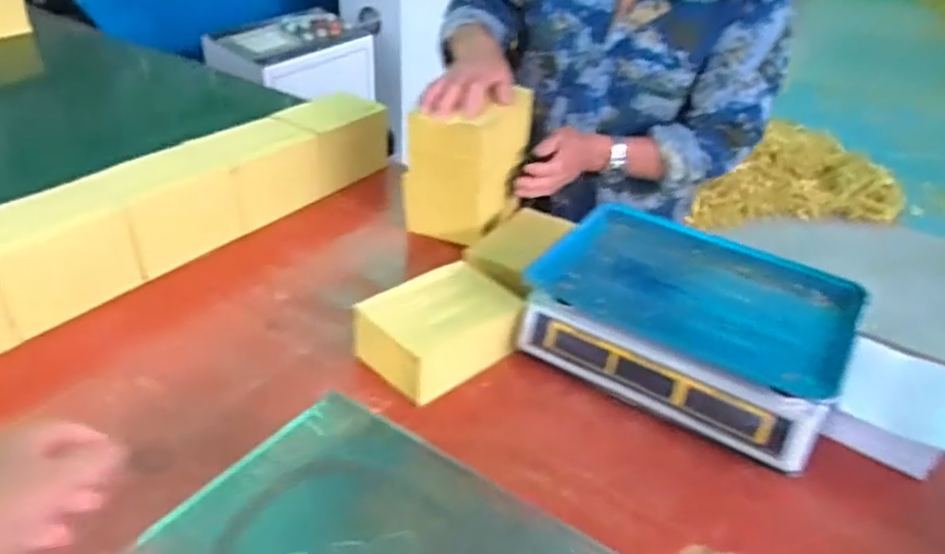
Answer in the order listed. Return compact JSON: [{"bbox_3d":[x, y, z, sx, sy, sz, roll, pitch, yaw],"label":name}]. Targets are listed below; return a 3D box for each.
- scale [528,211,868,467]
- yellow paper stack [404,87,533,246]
[{"bbox_3d":[0.251,0.050,0.798,0.330,0.122,0.256,24,38,25],"label":"scale"},{"bbox_3d":[-0.005,-0.172,1.019,0.125,0.179,0.166,21,37,22],"label":"yellow paper stack"}]

